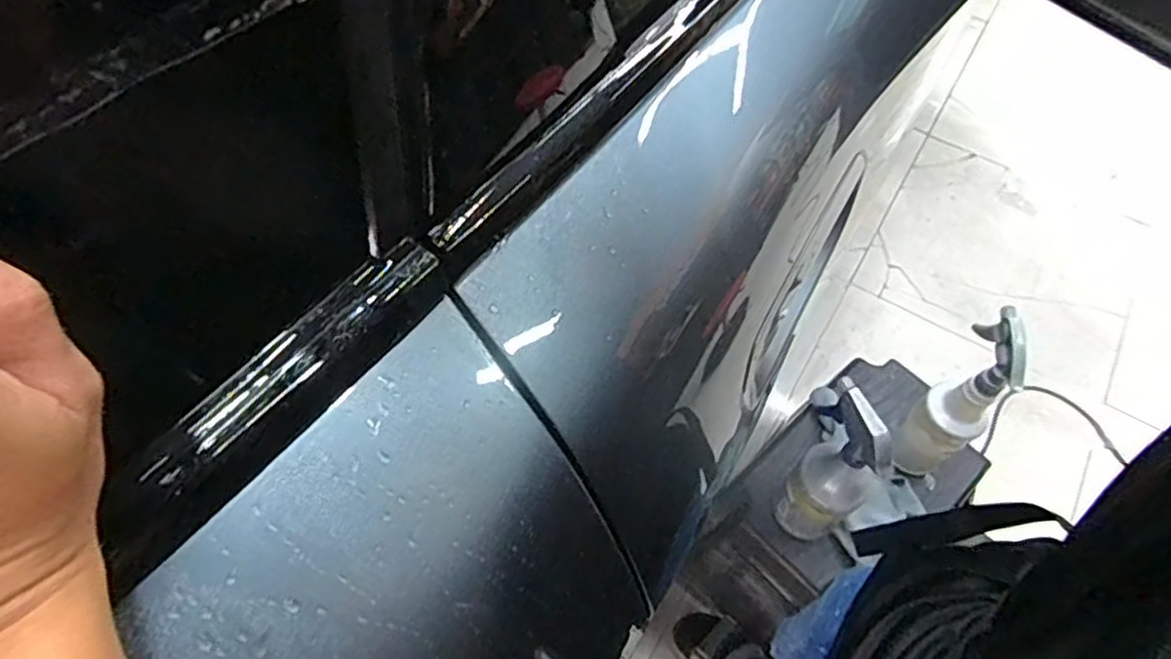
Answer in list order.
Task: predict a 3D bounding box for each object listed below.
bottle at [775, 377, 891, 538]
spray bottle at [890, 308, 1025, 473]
[{"bbox_3d":[0.302,0.184,0.881,0.065,0.300,0.101,-23,62,-15],"label":"bottle"},{"bbox_3d":[0.489,0.106,0.931,0.074,0.310,0.094,-26,63,-17],"label":"spray bottle"}]

